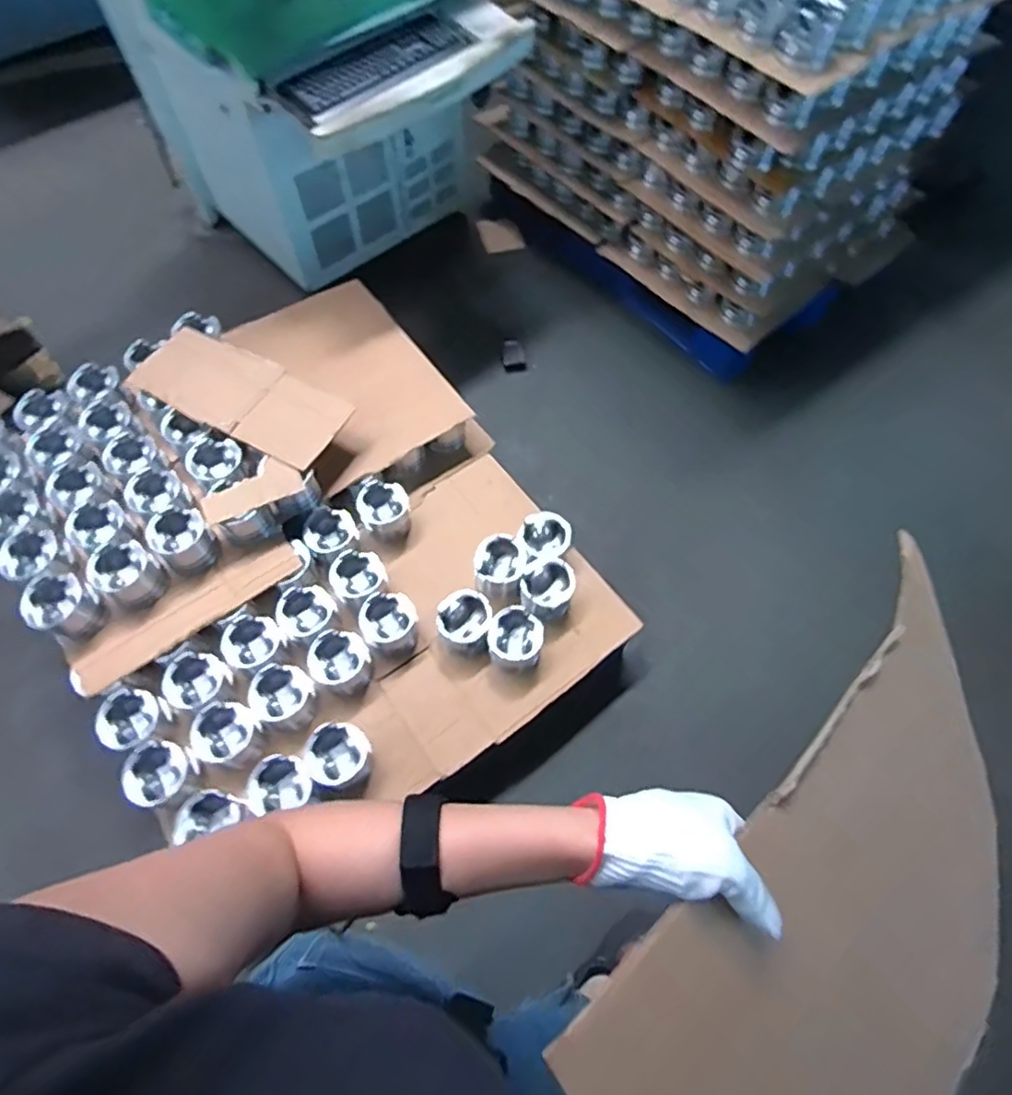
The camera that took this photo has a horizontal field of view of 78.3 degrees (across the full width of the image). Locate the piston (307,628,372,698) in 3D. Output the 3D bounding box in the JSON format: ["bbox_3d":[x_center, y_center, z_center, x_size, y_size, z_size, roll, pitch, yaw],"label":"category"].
[{"bbox_3d":[-0.339,0.238,1.286,0.121,0.077,0.115,1,63,-1],"label":"piston"}]

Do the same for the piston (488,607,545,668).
[{"bbox_3d":[0.021,0.190,1.319,0.116,0.081,0.110,3,63,0],"label":"piston"}]

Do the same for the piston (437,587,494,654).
[{"bbox_3d":[-0.083,0.153,1.334,0.112,0.085,0.117,1,63,-1],"label":"piston"}]

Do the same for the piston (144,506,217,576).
[{"bbox_3d":[-0.666,-0.013,1.299,0.134,0.095,0.117,39,69,17],"label":"piston"}]

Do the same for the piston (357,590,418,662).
[{"bbox_3d":[-0.248,0.166,1.350,0.130,0.077,0.132,1,63,-1],"label":"piston"}]

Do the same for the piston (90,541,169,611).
[{"bbox_3d":[-0.761,0.057,1.264,0.114,0.095,0.104,1,63,-1],"label":"piston"}]

